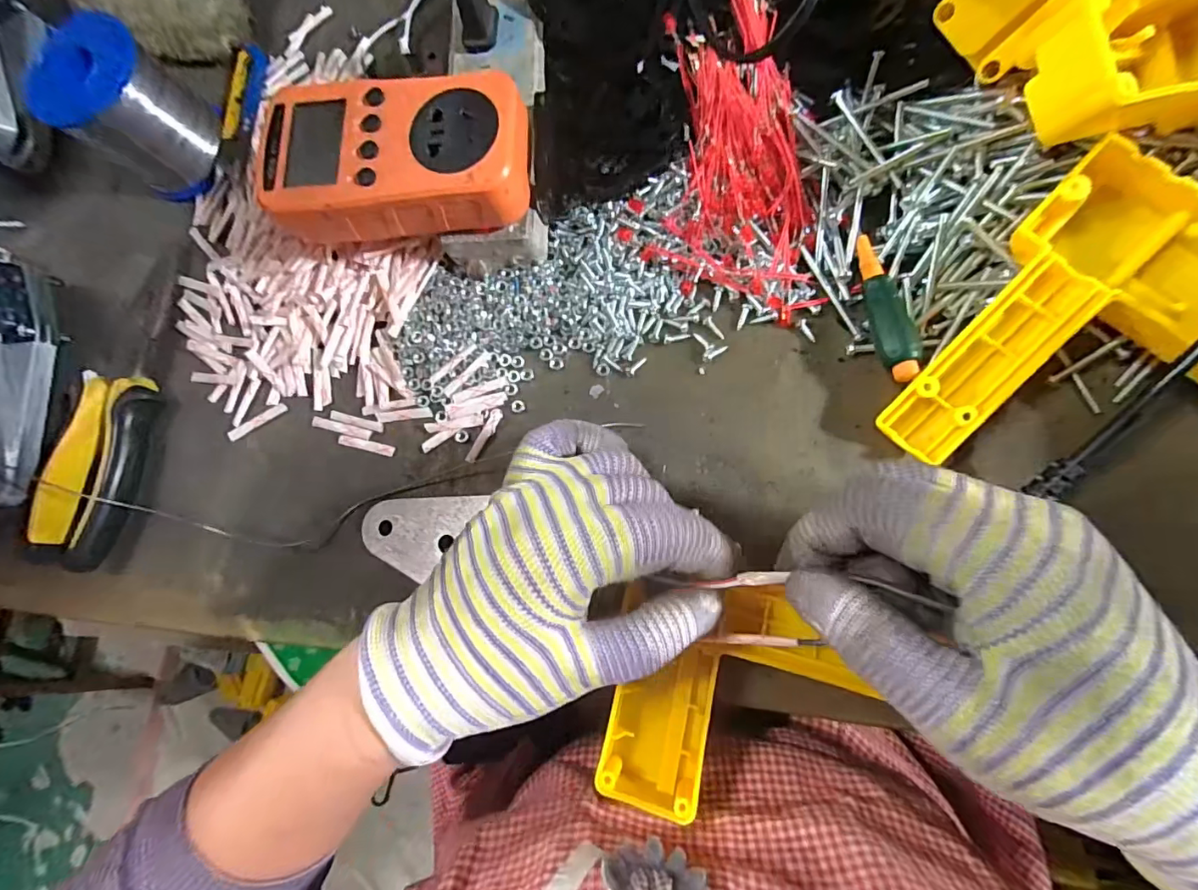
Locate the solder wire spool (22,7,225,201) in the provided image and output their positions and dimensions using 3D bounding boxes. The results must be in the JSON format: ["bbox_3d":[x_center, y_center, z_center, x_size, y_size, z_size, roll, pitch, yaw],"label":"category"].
[{"bbox_3d":[-0.266,-0.190,0.291,0.063,0.063,0.061,36,87,9],"label":"solder wire spool"}]

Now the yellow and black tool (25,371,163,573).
[{"bbox_3d":[-0.280,0.014,0.287,0.044,0.024,0.106,10,83,7],"label":"yellow and black tool"}]

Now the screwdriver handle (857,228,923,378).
[{"bbox_3d":[0.138,-0.067,0.248,0.015,0.021,0.076,-8,82,5],"label":"screwdriver handle"}]

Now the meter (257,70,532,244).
[{"bbox_3d":[-0.097,-0.136,0.245,0.126,0.031,0.065,0,82,6],"label":"meter"}]

